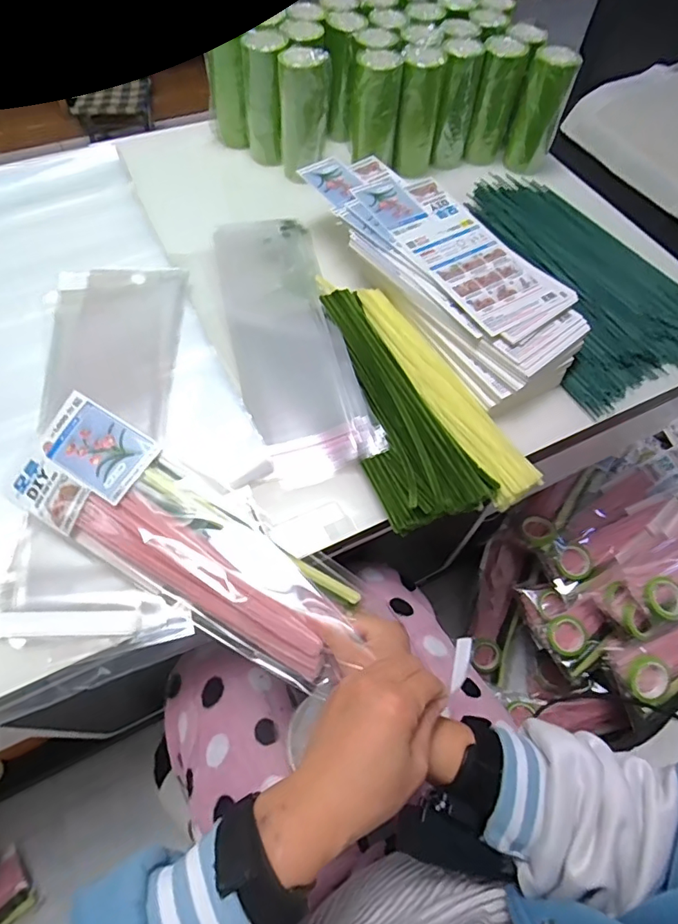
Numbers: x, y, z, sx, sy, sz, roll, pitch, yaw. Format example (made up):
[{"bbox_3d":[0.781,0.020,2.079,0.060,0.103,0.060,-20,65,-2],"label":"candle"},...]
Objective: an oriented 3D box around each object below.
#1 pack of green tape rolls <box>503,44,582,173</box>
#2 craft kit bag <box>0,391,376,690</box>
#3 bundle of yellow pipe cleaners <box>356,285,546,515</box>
[{"bbox_3d":[0.294,-0.513,0.746,0.063,0.145,0.049,19,62,8],"label":"pack of green tape rolls"},{"bbox_3d":[-0.131,0.065,0.426,0.319,0.039,0.100,32,64,9],"label":"craft kit bag"},{"bbox_3d":[0.108,-0.087,0.555,0.051,0.018,0.304,-25,65,-15],"label":"bundle of yellow pipe cleaners"}]

